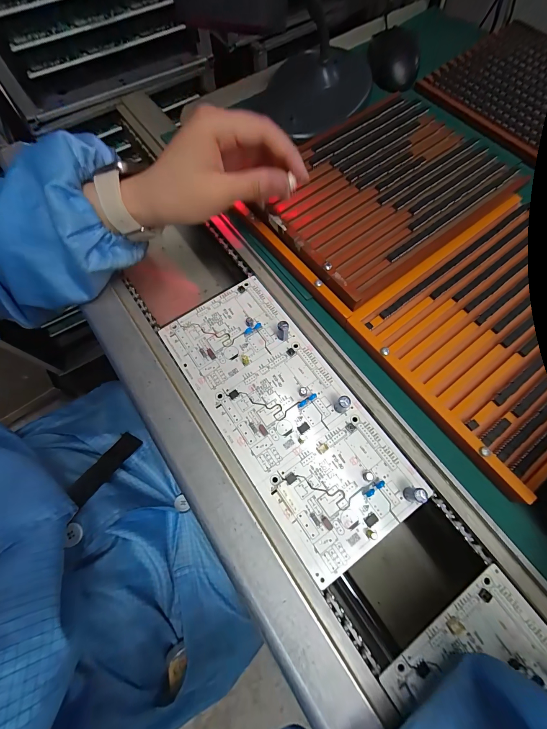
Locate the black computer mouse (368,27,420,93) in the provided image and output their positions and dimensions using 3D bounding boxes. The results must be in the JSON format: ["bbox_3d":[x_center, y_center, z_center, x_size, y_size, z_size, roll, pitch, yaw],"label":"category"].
[{"bbox_3d":[0.162,-0.412,0.399,0.066,0.030,0.088,11,69,5],"label":"black computer mouse"}]

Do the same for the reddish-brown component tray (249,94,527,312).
[{"bbox_3d":[0.106,-0.177,0.298,0.234,0.020,0.172,-36,73,-13],"label":"reddish-brown component tray"}]

